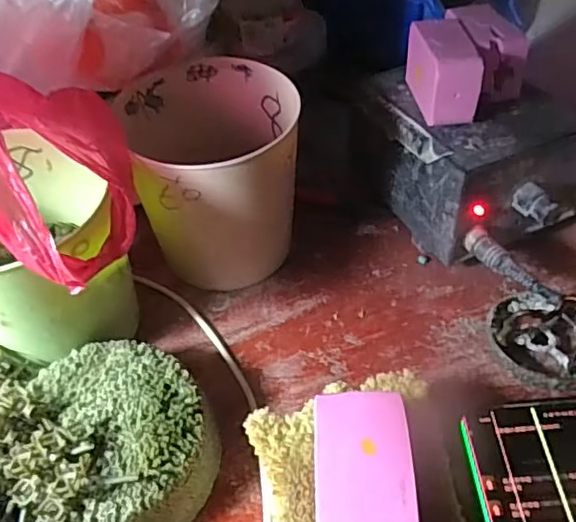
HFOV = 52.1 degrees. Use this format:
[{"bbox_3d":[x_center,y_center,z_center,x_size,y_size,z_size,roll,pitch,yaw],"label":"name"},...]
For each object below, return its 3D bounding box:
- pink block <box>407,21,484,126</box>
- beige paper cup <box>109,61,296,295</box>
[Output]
[{"bbox_3d":[0.102,-0.128,0.394,0.034,0.046,0.066,-4,48,0],"label":"pink block"},{"bbox_3d":[-0.047,-0.059,0.399,0.101,0.104,0.114,-17,50,-11],"label":"beige paper cup"}]

